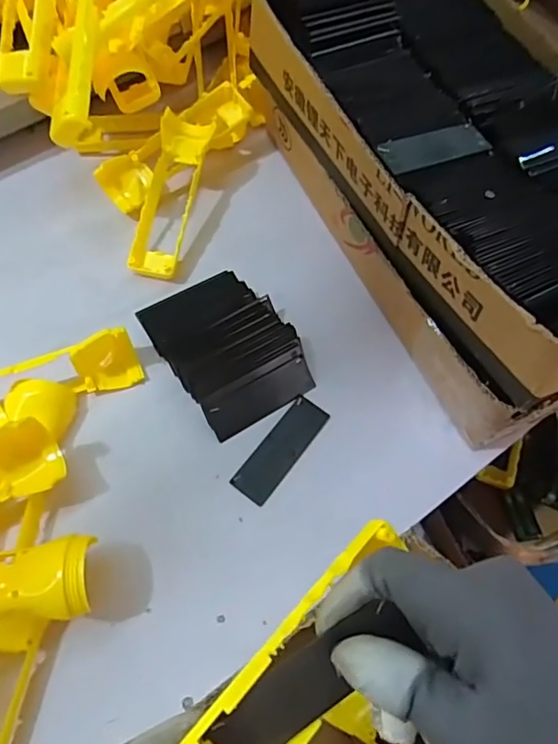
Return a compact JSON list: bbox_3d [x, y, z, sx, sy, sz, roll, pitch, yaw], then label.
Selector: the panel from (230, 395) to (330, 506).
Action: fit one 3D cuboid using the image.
[{"bbox_3d":[0.002,0.058,0.411,0.030,0.006,0.091,35,66,13],"label":"panel"}]

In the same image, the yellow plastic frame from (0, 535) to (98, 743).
[{"bbox_3d":[-0.172,0.185,0.308,0.074,0.056,0.190,18,63,5],"label":"yellow plastic frame"}]

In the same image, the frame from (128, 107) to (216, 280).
[{"bbox_3d":[-0.098,-0.163,0.487,0.047,0.020,0.161,10,77,1],"label":"frame"}]

